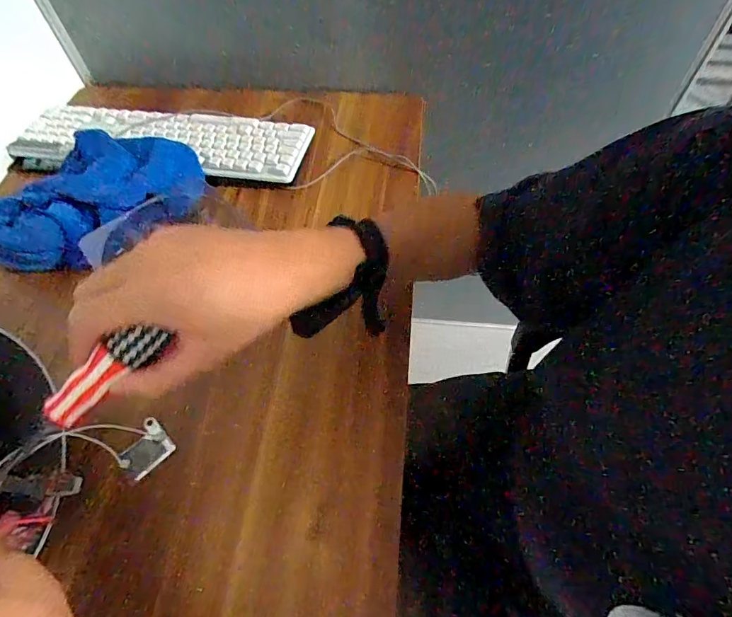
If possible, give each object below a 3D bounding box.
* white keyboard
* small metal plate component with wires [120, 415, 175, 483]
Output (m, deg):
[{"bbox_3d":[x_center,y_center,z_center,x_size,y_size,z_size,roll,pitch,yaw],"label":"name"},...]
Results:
[{"bbox_3d":[-0.295,-0.245,0.613,0.426,0.024,0.117,10,58,8],"label":"white keyboard"},{"bbox_3d":[-0.200,0.127,0.386,0.038,0.004,0.042,47,56,2],"label":"small metal plate component with wires"}]

